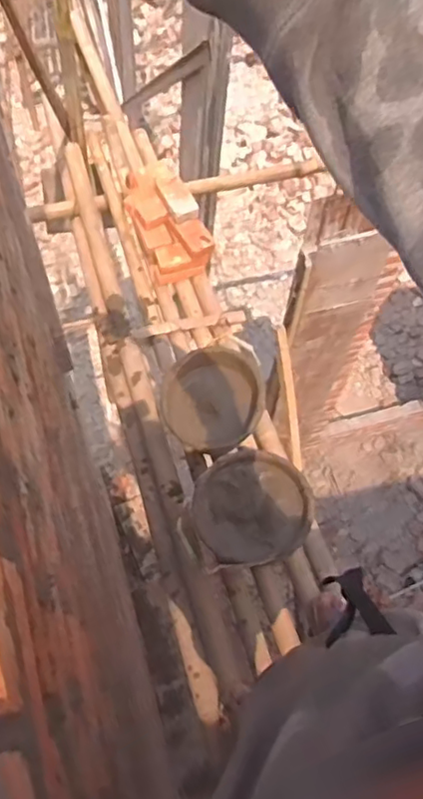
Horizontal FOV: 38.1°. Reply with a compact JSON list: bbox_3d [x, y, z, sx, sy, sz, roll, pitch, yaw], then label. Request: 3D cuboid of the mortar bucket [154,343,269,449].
[{"bbox_3d":[0.002,-0.001,1.612,0.273,0.102,0.263,-21,90,-11],"label":"mortar bucket"}]

